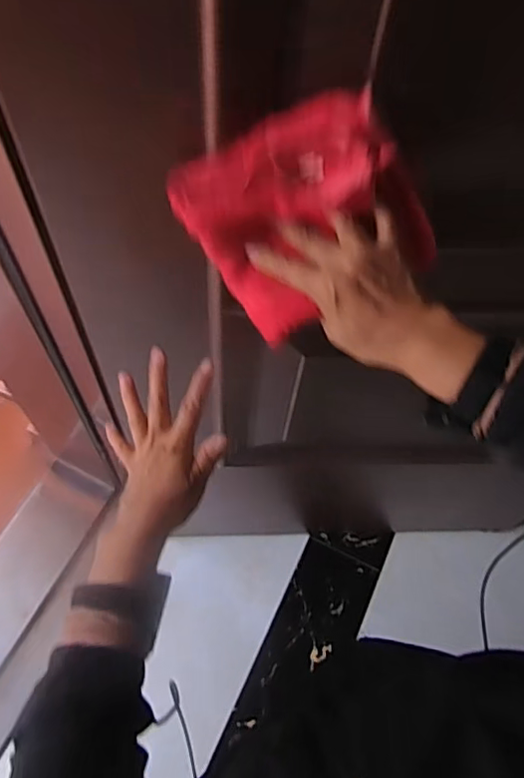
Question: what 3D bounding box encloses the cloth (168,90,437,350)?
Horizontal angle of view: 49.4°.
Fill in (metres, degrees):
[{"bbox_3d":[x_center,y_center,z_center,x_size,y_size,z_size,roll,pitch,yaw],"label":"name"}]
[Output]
[{"bbox_3d":[0.031,-0.125,0.433,0.163,0.147,0.047,-21,32,24],"label":"cloth"}]

